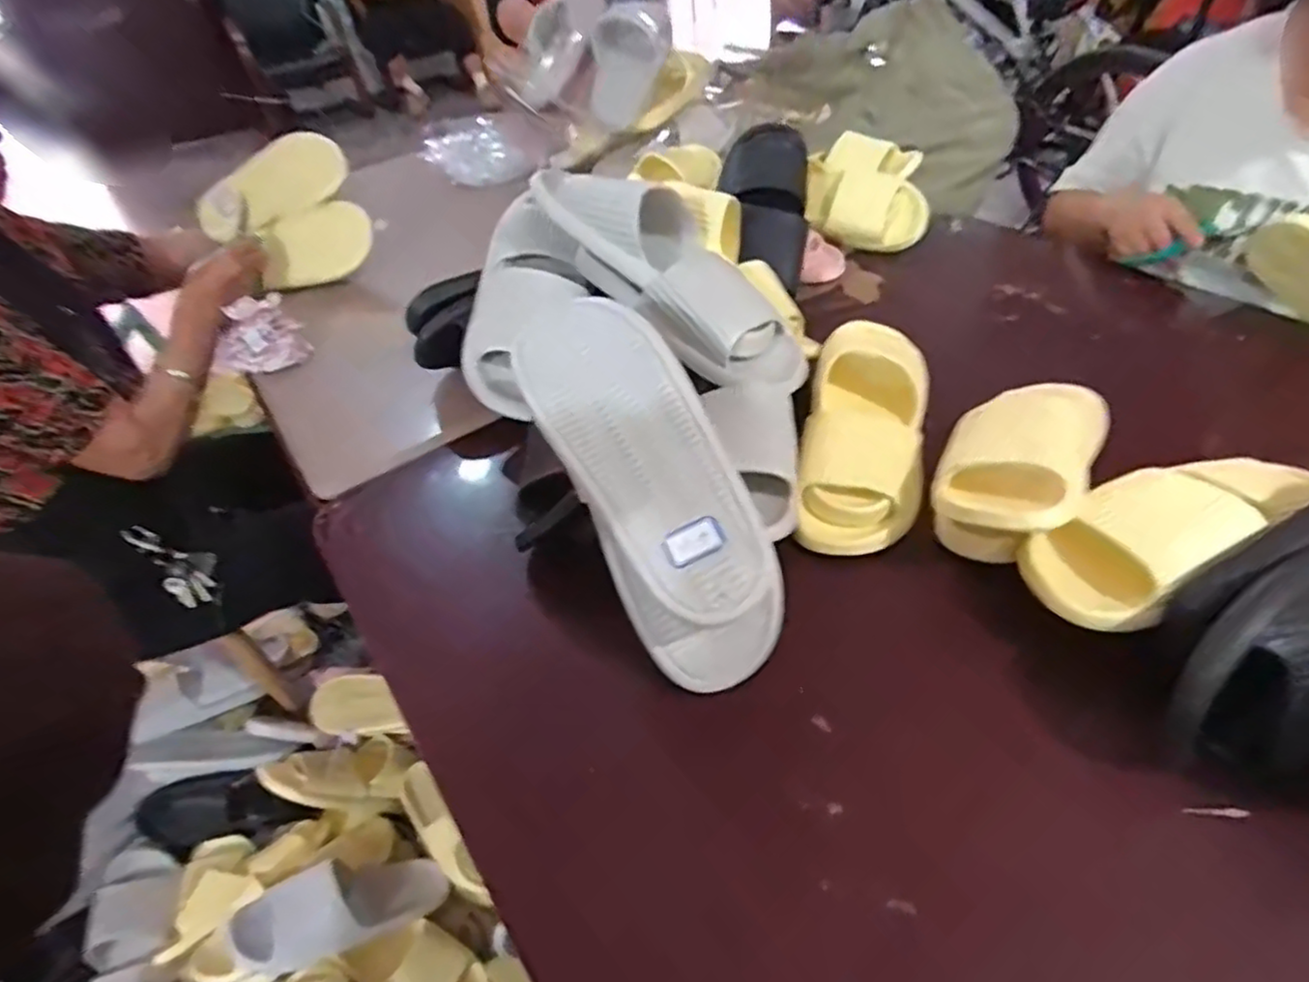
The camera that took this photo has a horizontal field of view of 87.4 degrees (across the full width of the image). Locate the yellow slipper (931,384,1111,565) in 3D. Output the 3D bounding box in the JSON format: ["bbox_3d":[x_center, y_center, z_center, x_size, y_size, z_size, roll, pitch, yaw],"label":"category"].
[{"bbox_3d":[0.303,-0.029,0.567,0.100,0.069,0.208,23,51,28],"label":"yellow slipper"}]

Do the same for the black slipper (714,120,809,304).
[{"bbox_3d":[0.137,-0.350,0.833,0.107,0.086,0.239,-2,65,6],"label":"black slipper"}]

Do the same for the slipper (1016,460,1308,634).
[{"bbox_3d":[0.382,0.016,0.491,0.241,0.057,0.089,-23,46,-16],"label":"slipper"}]

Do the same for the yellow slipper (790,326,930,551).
[{"bbox_3d":[0.194,-0.068,0.626,0.103,0.056,0.264,9,59,16],"label":"yellow slipper"}]

